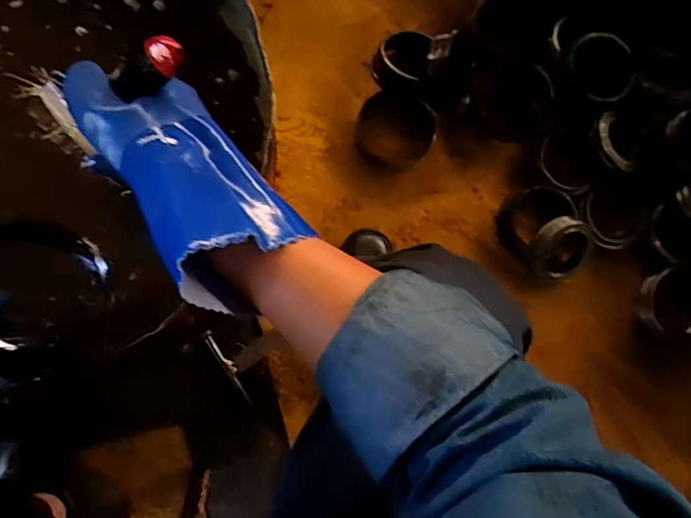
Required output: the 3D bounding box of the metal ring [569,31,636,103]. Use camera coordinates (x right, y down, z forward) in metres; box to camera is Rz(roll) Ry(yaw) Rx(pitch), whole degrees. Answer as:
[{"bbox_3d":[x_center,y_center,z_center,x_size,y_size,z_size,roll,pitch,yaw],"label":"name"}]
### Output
[{"bbox_3d":[0.436,-0.326,0.817,0.086,0.017,0.122,-21,86,23],"label":"metal ring"}]

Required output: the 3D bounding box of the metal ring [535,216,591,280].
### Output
[{"bbox_3d":[0.340,-0.020,0.764,0.090,0.062,0.098,6,87,-6],"label":"metal ring"}]

